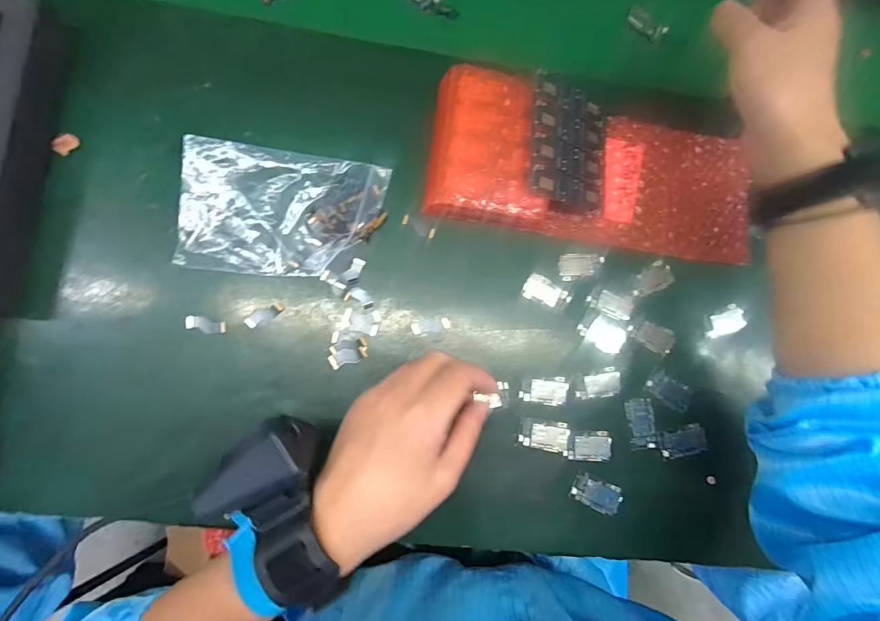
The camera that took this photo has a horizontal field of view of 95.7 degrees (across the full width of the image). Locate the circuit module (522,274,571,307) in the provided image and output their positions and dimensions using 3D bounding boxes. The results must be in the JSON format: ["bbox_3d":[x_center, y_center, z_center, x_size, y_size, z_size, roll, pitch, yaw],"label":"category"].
[{"bbox_3d":[0.087,-0.015,0.320,0.038,0.004,0.021,18,83,-4],"label":"circuit module"}]

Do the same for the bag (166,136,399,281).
[{"bbox_3d":[-0.118,-0.076,0.302,0.148,0.014,0.096,4,85,-6],"label":"bag"}]

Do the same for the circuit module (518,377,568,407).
[{"bbox_3d":[0.082,0.063,0.311,0.038,0.004,0.021,2,85,-6],"label":"circuit module"}]

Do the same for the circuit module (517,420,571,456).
[{"bbox_3d":[0.081,0.097,0.307,0.040,0.004,0.022,11,84,-5],"label":"circuit module"}]

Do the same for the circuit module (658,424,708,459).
[{"bbox_3d":[0.194,0.105,0.318,0.040,0.005,0.022,-12,86,-7],"label":"circuit module"}]

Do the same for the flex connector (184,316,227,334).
[{"bbox_3d":[-0.172,0.011,0.293,0.029,0.004,0.011,15,84,-4],"label":"flex connector"}]

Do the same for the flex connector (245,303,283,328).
[{"bbox_3d":[-0.132,0.003,0.299,0.029,0.004,0.010,-27,88,-8],"label":"flex connector"}]

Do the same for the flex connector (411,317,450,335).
[{"bbox_3d":[-0.007,0.012,0.310,0.029,0.004,0.010,-9,86,-7],"label":"flex connector"}]

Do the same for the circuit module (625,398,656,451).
[{"bbox_3d":[0.161,0.090,0.318,0.022,0.004,0.039,-5,85,-6],"label":"circuit module"}]

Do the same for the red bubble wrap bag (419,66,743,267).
[{"bbox_3d":[0.128,-0.116,0.321,0.268,0.028,0.120,7,84,-5],"label":"red bubble wrap bag"}]

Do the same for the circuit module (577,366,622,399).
[{"bbox_3d":[0.126,0.058,0.316,0.037,0.004,0.022,-7,86,-6],"label":"circuit module"}]

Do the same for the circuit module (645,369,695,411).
[{"bbox_3d":[0.186,0.065,0.322,0.038,0.004,0.020,33,83,-2],"label":"circuit module"}]

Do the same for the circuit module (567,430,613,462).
[{"bbox_3d":[0.117,0.106,0.310,0.034,0.004,0.023,5,84,-5],"label":"circuit module"}]

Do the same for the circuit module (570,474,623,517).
[{"bbox_3d":[0.121,0.141,0.305,0.038,0.004,0.022,26,83,-3],"label":"circuit module"}]

